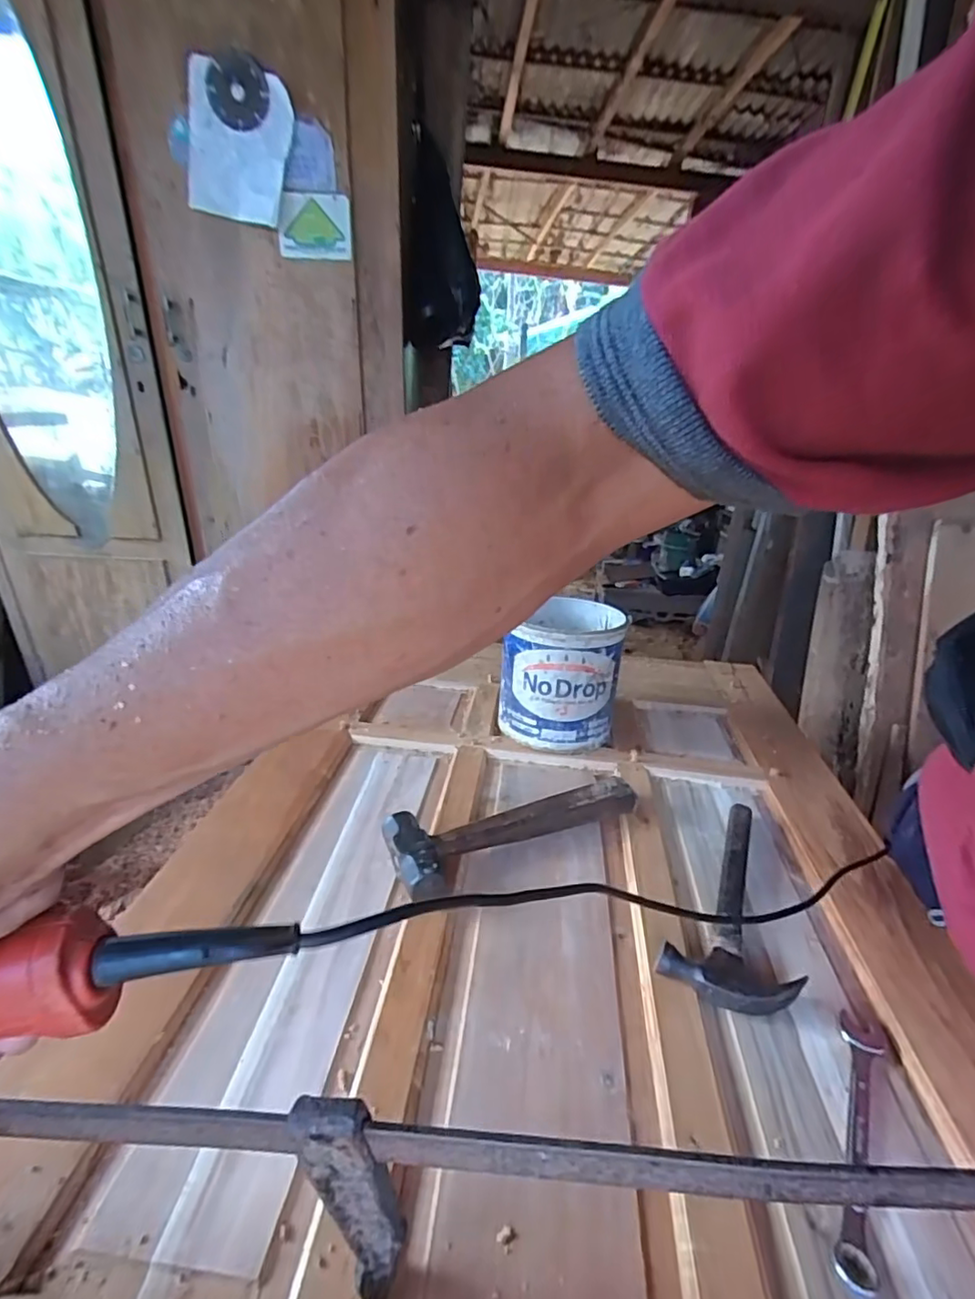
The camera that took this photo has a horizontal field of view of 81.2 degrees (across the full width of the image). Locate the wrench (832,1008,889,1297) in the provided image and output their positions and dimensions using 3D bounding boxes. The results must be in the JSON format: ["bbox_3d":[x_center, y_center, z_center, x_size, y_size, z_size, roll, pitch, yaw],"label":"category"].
[{"bbox_3d":[0.268,0.342,0.404,0.034,0.010,0.197,16,27,28],"label":"wrench"}]

